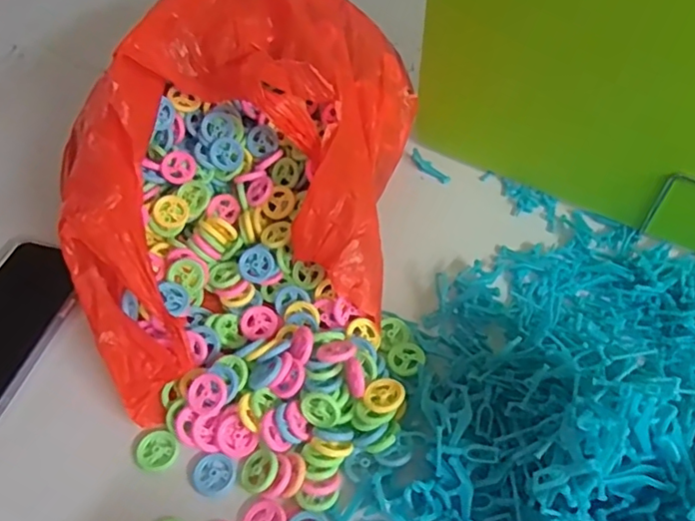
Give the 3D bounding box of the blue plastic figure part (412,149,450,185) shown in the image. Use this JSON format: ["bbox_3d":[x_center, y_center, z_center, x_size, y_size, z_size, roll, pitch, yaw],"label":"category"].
[{"bbox_3d":[0.084,-0.096,0.597,0.014,0.012,0.049,-37,59,-27],"label":"blue plastic figure part"}]

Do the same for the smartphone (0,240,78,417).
[{"bbox_3d":[-0.286,0.054,0.477,0.091,0.015,0.154,17,60,5],"label":"smartphone"}]

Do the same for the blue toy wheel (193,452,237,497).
[{"bbox_3d":[-0.094,0.151,0.409,0.029,0.005,0.028,0,50,0],"label":"blue toy wheel"}]

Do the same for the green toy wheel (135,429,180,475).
[{"bbox_3d":[-0.136,0.138,0.418,0.028,0.006,0.028,0,50,0],"label":"green toy wheel"}]

